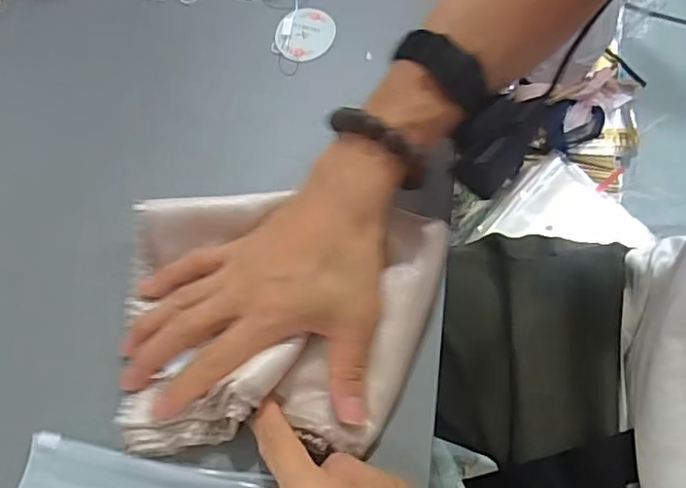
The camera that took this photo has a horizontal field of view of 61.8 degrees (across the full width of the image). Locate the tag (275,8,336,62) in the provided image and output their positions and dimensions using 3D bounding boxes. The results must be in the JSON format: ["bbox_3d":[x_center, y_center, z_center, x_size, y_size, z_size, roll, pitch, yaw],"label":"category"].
[{"bbox_3d":[-0.031,-0.176,0.478,0.048,0.005,0.056,1,64,-1],"label":"tag"}]

